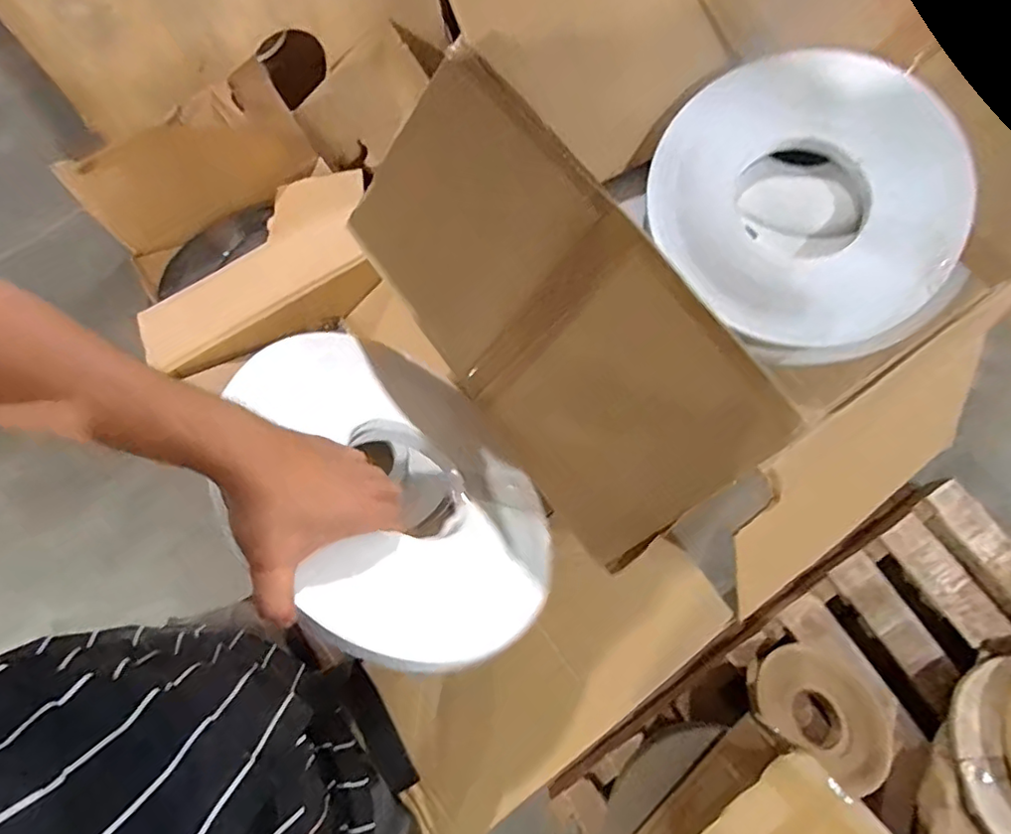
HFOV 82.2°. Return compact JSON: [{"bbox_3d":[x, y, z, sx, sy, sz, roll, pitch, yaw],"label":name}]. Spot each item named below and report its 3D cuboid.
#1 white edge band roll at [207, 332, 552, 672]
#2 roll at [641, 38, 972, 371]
[{"bbox_3d":[-0.097,0.060,0.565,0.032,0.326,0.347,-44,45,30],"label":"white edge band roll"},{"bbox_3d":[0.285,-0.196,0.552,0.253,0.051,0.290,-40,78,7],"label":"roll"}]

